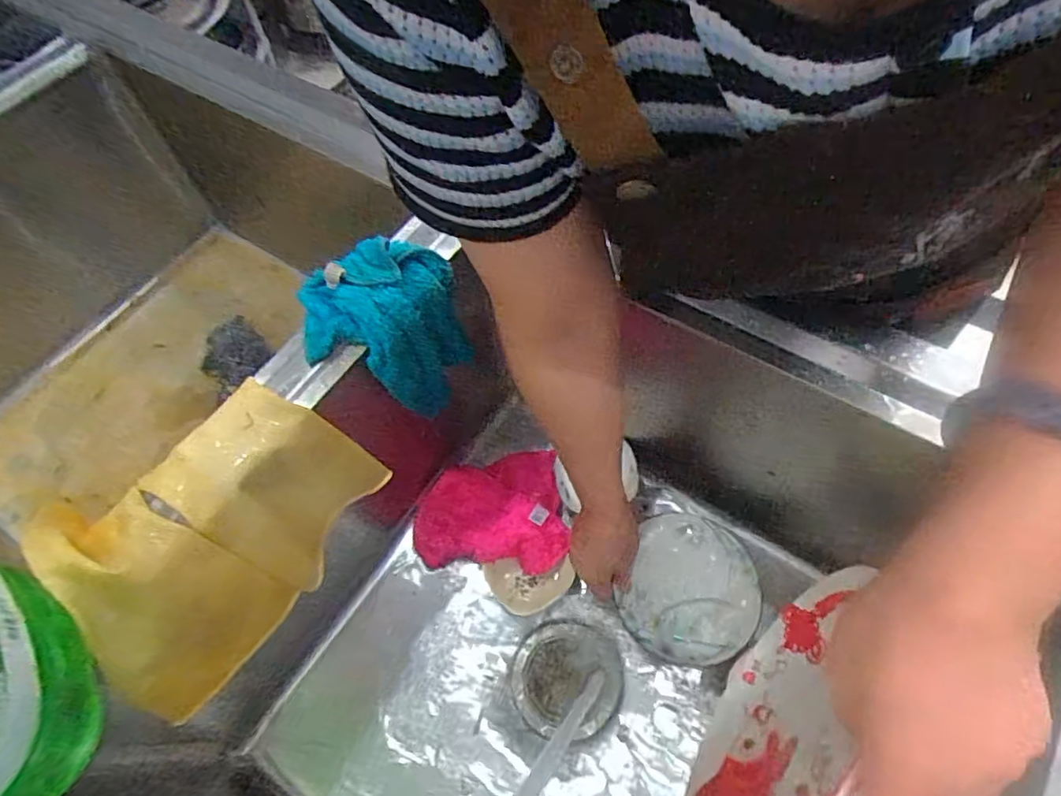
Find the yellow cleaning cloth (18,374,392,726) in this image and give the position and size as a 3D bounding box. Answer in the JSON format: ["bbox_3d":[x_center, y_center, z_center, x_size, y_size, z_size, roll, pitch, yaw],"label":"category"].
[{"bbox_3d":[-0.221,0.094,0.440,0.135,0.126,0.216,38,70,22],"label":"yellow cleaning cloth"}]

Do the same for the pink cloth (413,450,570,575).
[{"bbox_3d":[-0.048,0.130,0.669,0.167,0.054,0.141,-11,61,-2],"label":"pink cloth"}]

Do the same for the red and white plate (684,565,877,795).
[{"bbox_3d":[0.153,0.186,0.353,0.046,0.193,0.199,26,66,17],"label":"red and white plate"}]

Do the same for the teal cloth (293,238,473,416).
[{"bbox_3d":[-0.121,-0.050,0.528,0.117,0.128,0.104,-14,61,-4],"label":"teal cloth"}]

